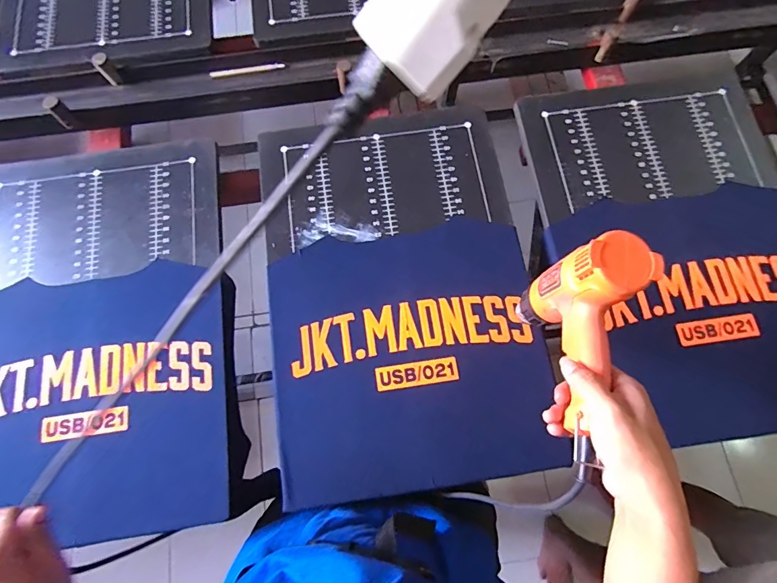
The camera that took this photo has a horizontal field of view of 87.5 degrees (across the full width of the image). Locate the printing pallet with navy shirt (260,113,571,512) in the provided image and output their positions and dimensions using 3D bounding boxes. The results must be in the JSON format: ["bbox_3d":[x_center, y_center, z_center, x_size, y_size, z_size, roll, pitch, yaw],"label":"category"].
[{"bbox_3d":[0.018,-0.008,0.627,0.392,0.029,0.572,-8,74,-3],"label":"printing pallet with navy shirt"}]

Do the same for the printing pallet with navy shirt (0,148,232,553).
[{"bbox_3d":[-0.449,0.046,0.612,0.411,0.027,0.588,-6,74,-3],"label":"printing pallet with navy shirt"}]

